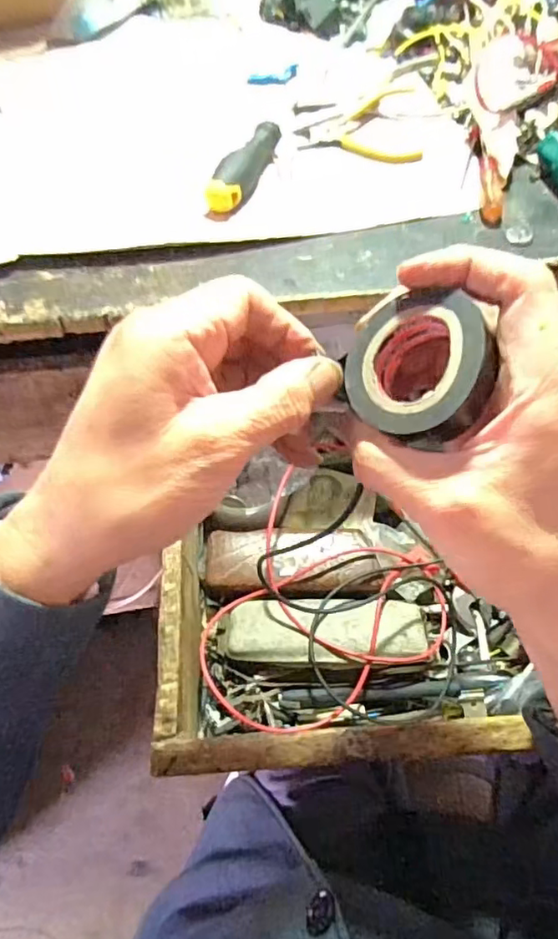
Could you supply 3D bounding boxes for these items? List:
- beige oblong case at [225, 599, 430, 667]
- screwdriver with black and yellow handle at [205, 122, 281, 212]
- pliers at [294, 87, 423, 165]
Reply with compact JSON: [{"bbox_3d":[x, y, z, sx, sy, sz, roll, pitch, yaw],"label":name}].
[{"bbox_3d":[0.037,0.124,0.437,0.152,0.025,0.051,0,60,0],"label":"beige oblong case"},{"bbox_3d":[-0.024,-0.236,0.441,0.025,0.026,0.092,25,65,15],"label":"screwdriver with black and yellow handle"},{"bbox_3d":[0.067,-0.287,0.475,0.098,0.016,0.080,2,61,4],"label":"pliers"}]

